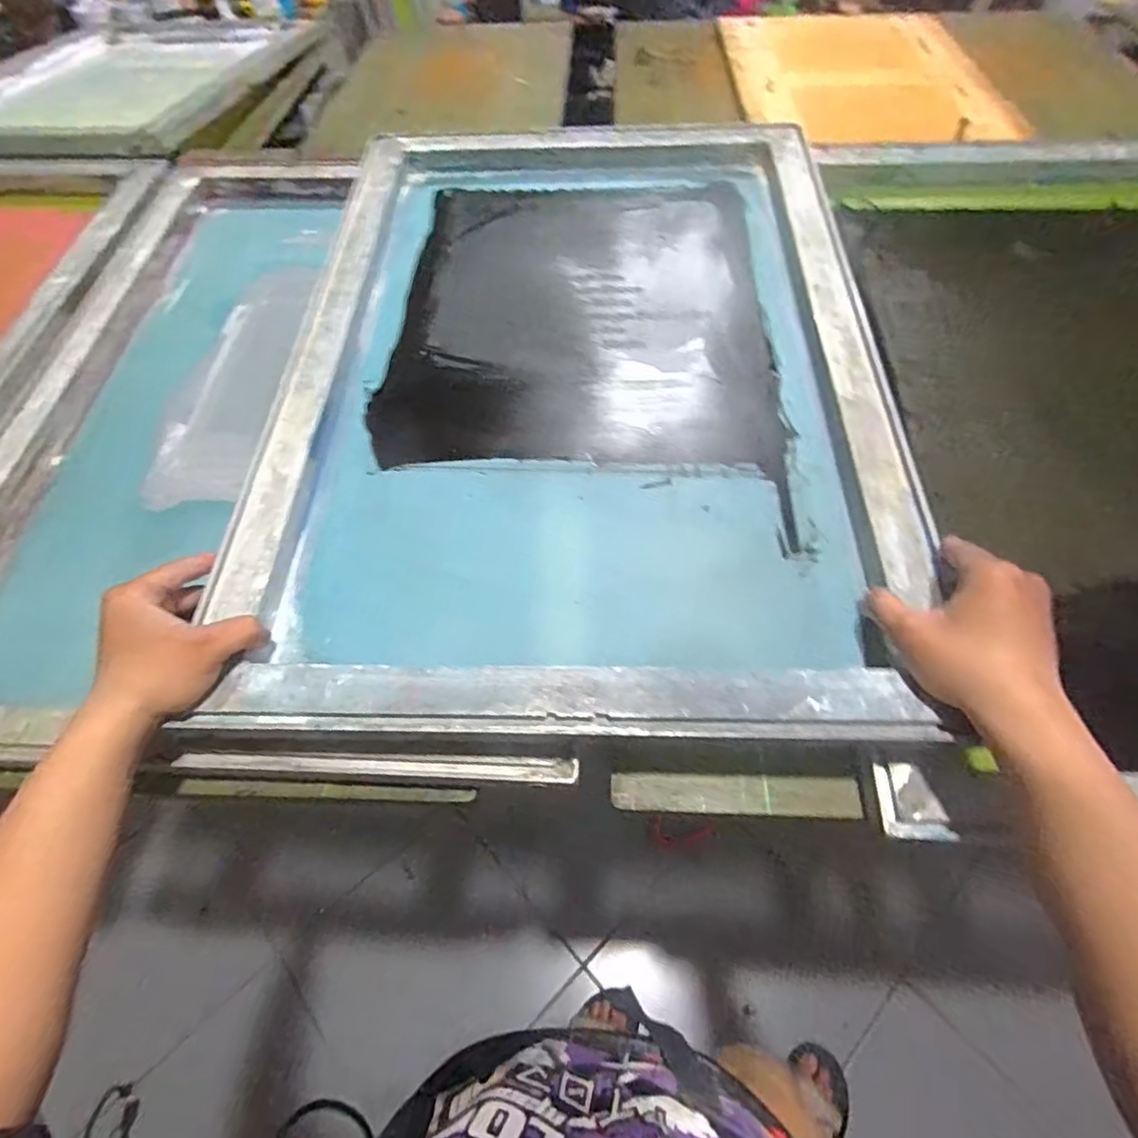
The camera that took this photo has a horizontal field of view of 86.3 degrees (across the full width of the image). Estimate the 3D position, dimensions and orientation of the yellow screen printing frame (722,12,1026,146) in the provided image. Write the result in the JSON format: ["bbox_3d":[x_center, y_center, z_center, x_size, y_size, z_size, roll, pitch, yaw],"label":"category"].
[{"bbox_3d":[0.466,-0.814,0.990,0.371,0.023,0.498,0,56,2],"label":"yellow screen printing frame"}]

